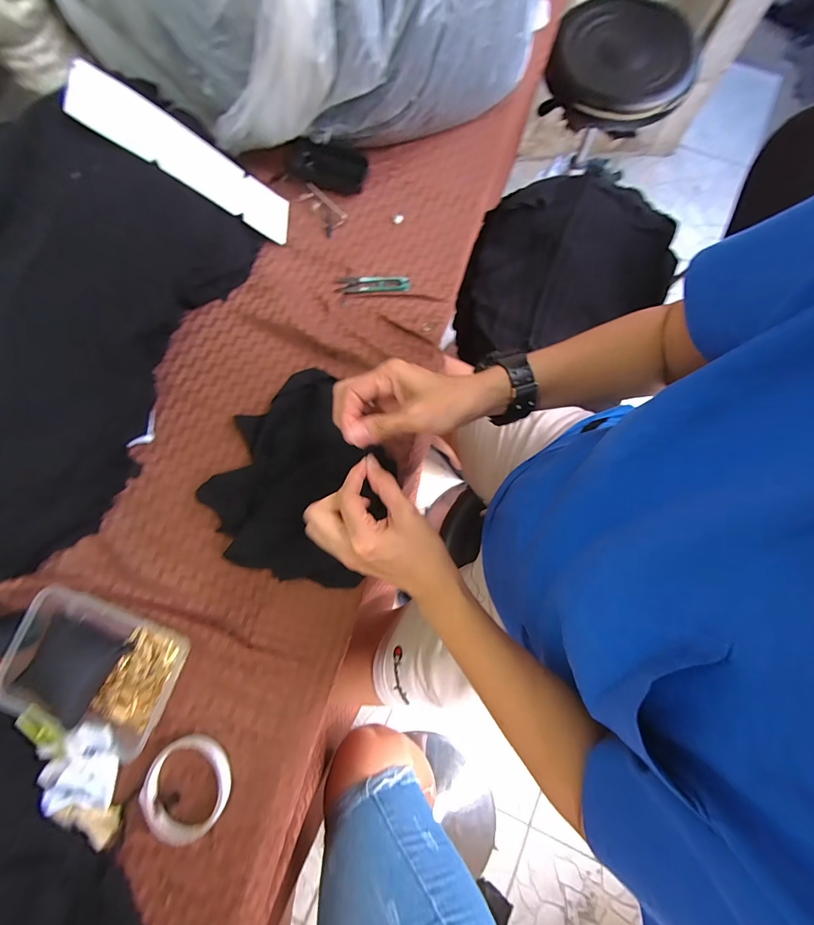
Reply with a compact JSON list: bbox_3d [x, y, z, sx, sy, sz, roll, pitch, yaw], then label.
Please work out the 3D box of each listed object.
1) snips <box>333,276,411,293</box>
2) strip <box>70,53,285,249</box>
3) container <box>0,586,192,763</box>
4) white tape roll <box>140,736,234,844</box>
[{"bbox_3d":[-0.047,-0.248,0.508,0.103,0.005,0.026,-1,77,1],"label":"snips"},{"bbox_3d":[-0.255,-0.366,0.450,0.009,0.232,0.074,-10,75,42],"label":"strip"},{"bbox_3d":[-0.333,0.218,0.387,0.177,0.035,0.124,21,78,6],"label":"container"},{"bbox_3d":[-0.224,0.332,0.371,0.084,0.013,0.096,33,80,8],"label":"white tape roll"}]

